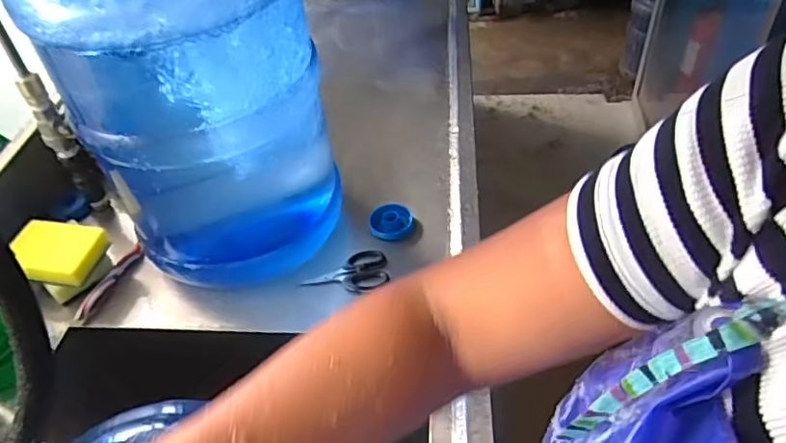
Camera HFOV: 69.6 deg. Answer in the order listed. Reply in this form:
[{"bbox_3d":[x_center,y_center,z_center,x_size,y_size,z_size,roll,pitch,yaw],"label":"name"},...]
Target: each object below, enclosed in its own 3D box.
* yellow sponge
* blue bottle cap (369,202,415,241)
[{"bbox_3d":[-0.398,0.037,0.671,0.104,0.028,0.075,12,56,8],"label":"yellow sponge"},{"bbox_3d":[-0.001,0.001,0.739,0.057,0.017,0.058,-3,45,3],"label":"blue bottle cap"}]

